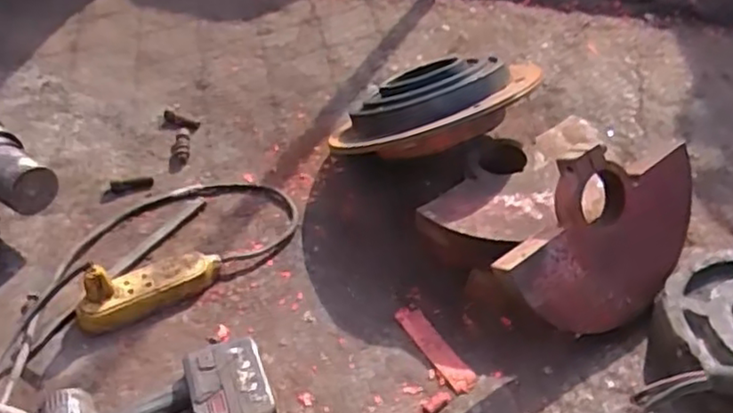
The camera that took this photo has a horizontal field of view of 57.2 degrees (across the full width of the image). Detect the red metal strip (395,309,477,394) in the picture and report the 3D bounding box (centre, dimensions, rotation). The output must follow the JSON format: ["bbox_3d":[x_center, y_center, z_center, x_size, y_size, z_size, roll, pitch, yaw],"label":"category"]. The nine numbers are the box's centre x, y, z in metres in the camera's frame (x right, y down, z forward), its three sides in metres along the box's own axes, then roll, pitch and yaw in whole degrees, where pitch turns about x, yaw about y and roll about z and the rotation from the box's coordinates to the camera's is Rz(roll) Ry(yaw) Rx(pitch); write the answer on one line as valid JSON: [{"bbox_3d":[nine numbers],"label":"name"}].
[{"bbox_3d":[0.090,0.184,0.873,0.038,0.009,0.142,-23,47,-21],"label":"red metal strip"}]

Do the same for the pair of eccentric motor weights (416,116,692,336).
[{"bbox_3d":[0.266,0.008,0.907,0.320,0.183,0.279,-29,49,-26],"label":"pair of eccentric motor weights"}]

